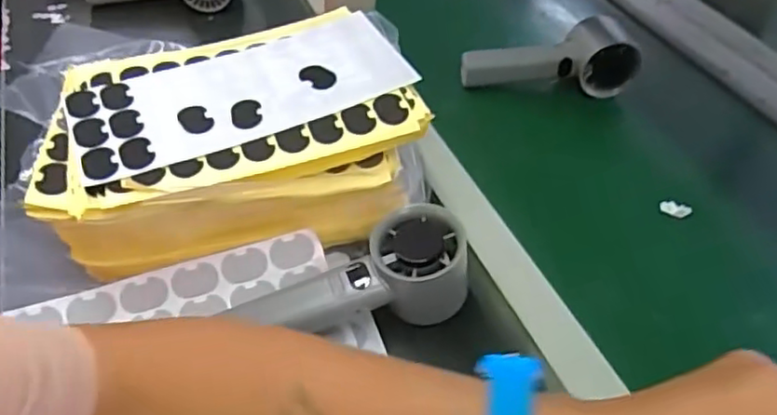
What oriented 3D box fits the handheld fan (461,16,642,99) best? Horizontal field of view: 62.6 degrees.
[{"bbox_3d":[0.146,-0.139,0.589,0.163,0.046,0.056,-2,44,-6],"label":"handheld fan"}]

